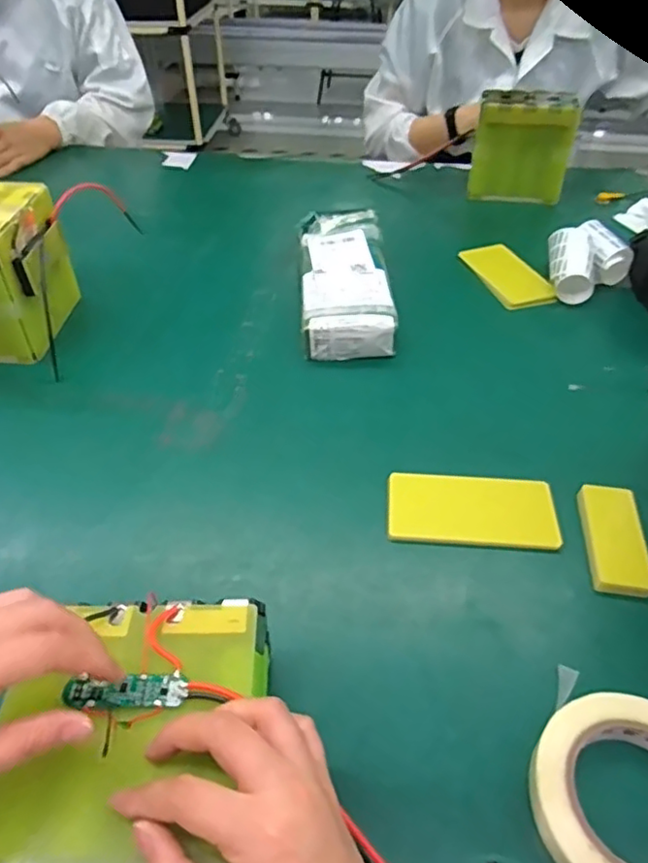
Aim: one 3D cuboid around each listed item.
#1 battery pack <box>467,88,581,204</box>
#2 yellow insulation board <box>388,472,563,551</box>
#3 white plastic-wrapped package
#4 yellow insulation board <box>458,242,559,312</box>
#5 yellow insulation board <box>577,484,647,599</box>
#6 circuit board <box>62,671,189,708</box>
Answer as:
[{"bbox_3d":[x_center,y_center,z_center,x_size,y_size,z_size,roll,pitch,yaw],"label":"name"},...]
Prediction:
[{"bbox_3d":[0.300,-0.428,0.938,0.145,0.155,0.043,10,45,10],"label":"battery pack"},{"bbox_3d":[0.123,0.067,0.511,0.135,0.013,0.068,4,44,3],"label":"yellow insulation board"},{"bbox_3d":[0.023,-0.190,0.751,0.107,0.050,0.274,-1,44,-1],"label":"white plastic-wrapped package"},{"bbox_3d":[0.241,-0.206,0.797,0.075,0.009,0.145,-11,45,-11],"label":"yellow insulation board"},{"bbox_3d":[0.232,0.083,0.487,0.044,0.014,0.100,8,44,8],"label":"yellow insulation board"},{"bbox_3d":[-0.107,0.141,0.331,0.065,0.004,0.016,-1,44,-2],"label":"circuit board"}]

